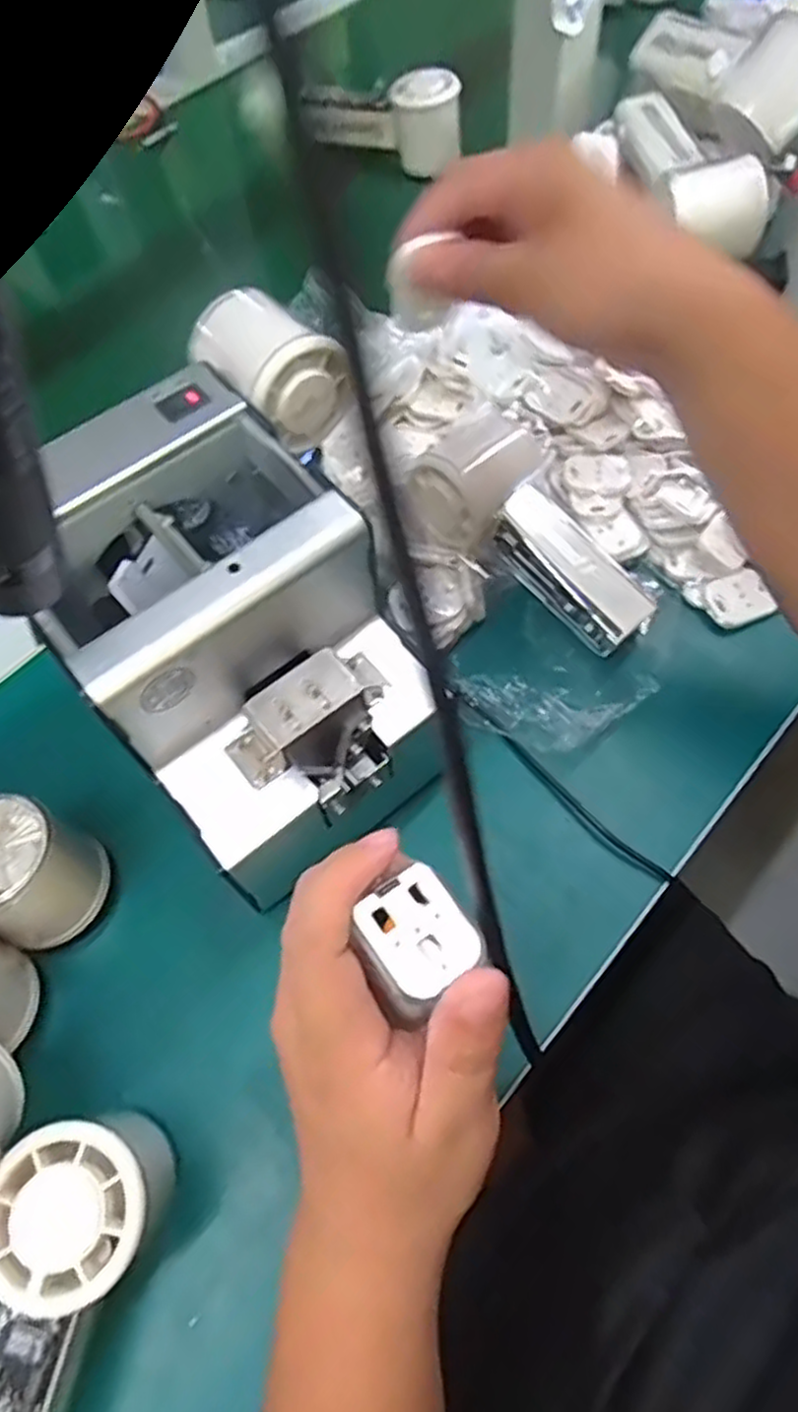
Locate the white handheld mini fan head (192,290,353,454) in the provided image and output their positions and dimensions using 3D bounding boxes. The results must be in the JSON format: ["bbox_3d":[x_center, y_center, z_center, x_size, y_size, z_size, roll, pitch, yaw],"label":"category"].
[{"bbox_3d":[-0.064,-0.162,0.373,0.051,0.041,0.079,-39,66,-16],"label":"white handheld mini fan head"}]

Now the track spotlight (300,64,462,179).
[{"bbox_3d":[-0.011,-0.518,0.671,0.155,0.061,0.055,31,68,19],"label":"track spotlight"}]

